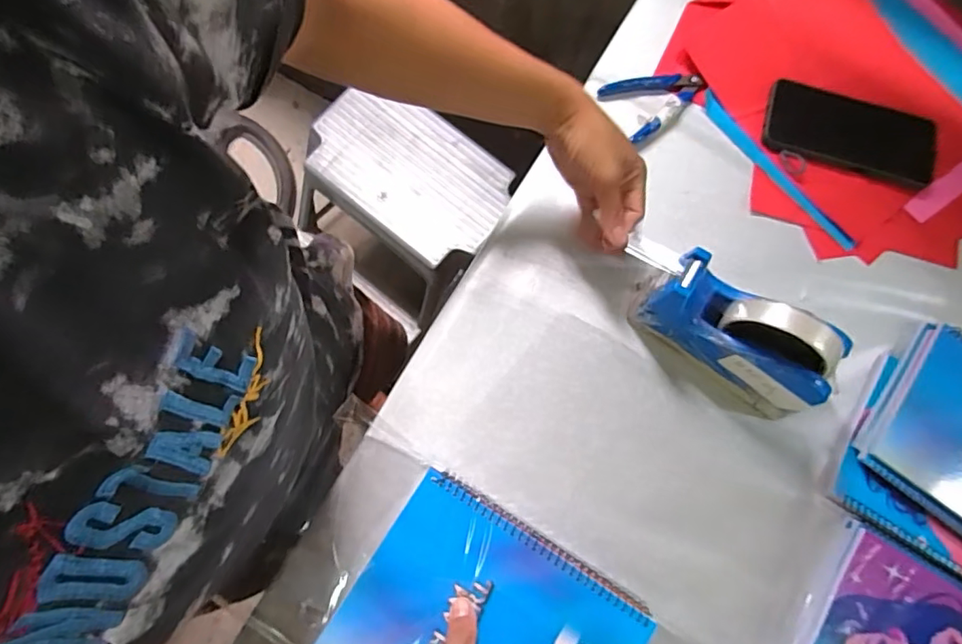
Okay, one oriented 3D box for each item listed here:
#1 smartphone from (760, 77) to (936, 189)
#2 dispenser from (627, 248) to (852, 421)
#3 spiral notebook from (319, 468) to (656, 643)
[{"bbox_3d":[0.376,-0.194,0.551,0.168,0.012,0.080,16,75,3],"label":"smartphone"},{"bbox_3d":[0.208,0.013,0.445,0.156,0.102,0.069,32,77,7],"label":"dispenser"},{"bbox_3d":[0.005,0.220,0.379,0.194,0.015,0.155,31,77,7],"label":"spiral notebook"}]

